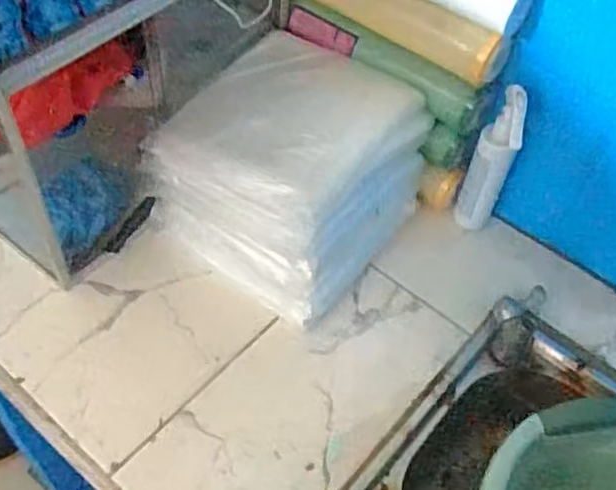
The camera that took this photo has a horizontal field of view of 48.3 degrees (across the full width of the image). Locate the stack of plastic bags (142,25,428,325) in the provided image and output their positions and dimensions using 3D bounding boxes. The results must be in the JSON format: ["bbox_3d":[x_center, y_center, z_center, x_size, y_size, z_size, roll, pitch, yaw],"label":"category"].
[{"bbox_3d":[-0.017,-0.100,0.879,0.274,0.212,0.286,31,56,16],"label":"stack of plastic bags"}]

